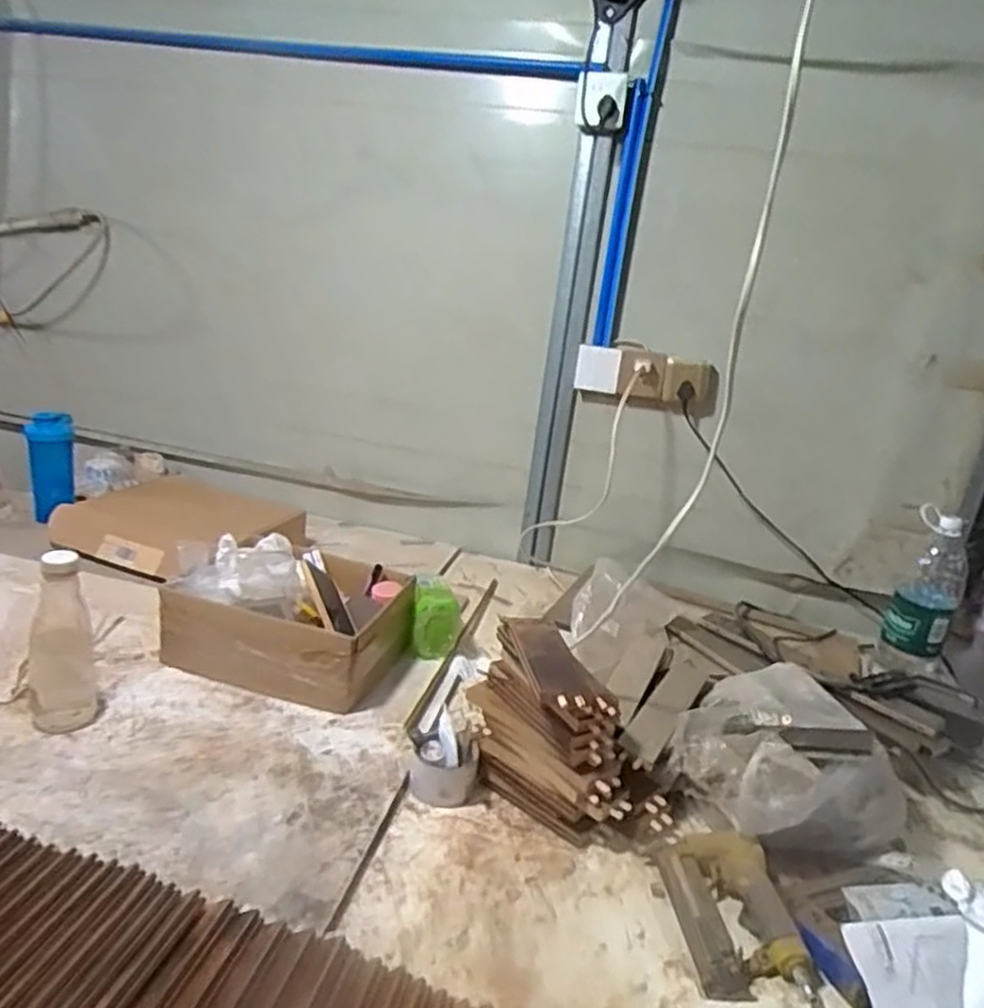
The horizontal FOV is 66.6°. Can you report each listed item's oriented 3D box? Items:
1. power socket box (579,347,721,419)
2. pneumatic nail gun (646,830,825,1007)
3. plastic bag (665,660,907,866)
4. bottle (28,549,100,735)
[{"bbox_3d":[0.307,-0.247,1.487,0.278,0.106,0.047,11,18,11],"label":"power socket box"},{"bbox_3d":[0.251,0.426,0.796,0.116,0.043,0.194,5,18,-10],"label":"pneumatic nail gun"},{"bbox_3d":[0.382,0.335,0.963,0.267,0.128,0.283,18,20,29],"label":"plastic bag"},{"bbox_3d":[-0.534,0.166,0.931,0.072,0.220,0.089,-4,21,-32],"label":"bottle"}]

